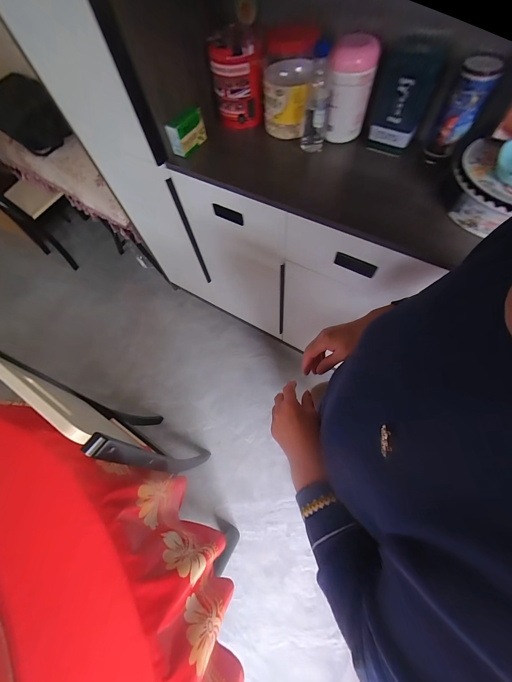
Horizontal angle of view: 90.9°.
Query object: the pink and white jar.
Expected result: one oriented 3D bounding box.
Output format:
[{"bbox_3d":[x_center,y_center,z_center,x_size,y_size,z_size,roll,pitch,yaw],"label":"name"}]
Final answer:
[{"bbox_3d":[0.234,-0.635,0.637,0.104,0.170,0.113,11,66,8],"label":"pink and white jar"}]

